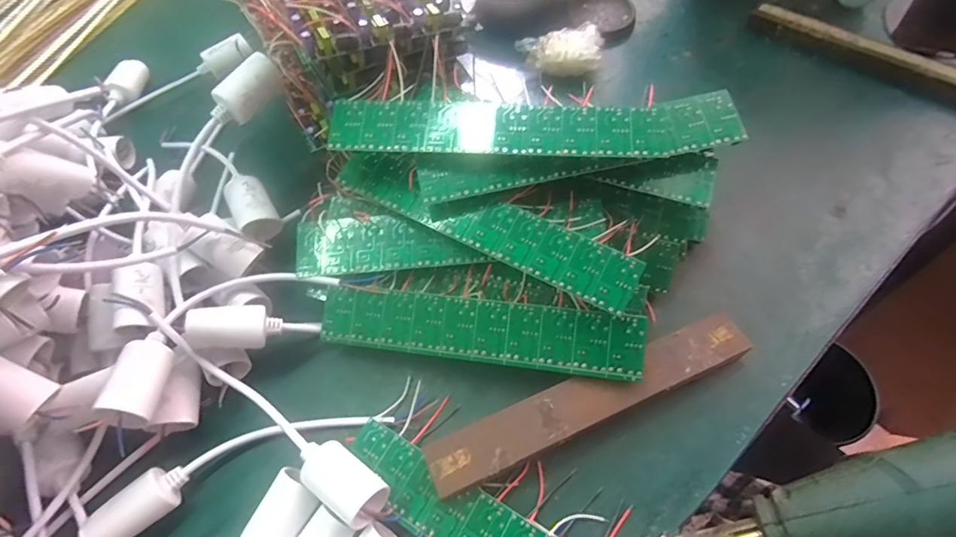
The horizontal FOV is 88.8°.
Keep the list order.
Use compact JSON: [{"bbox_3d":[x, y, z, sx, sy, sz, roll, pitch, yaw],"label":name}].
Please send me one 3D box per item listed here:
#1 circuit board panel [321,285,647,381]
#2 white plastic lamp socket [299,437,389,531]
[{"bbox_3d":[-0.001,0.039,0.306,0.200,0.004,0.039,5,85,10],"label":"circuit board panel"},{"bbox_3d":[-0.076,0.118,0.274,0.054,0.030,0.026,32,69,19],"label":"white plastic lamp socket"}]

